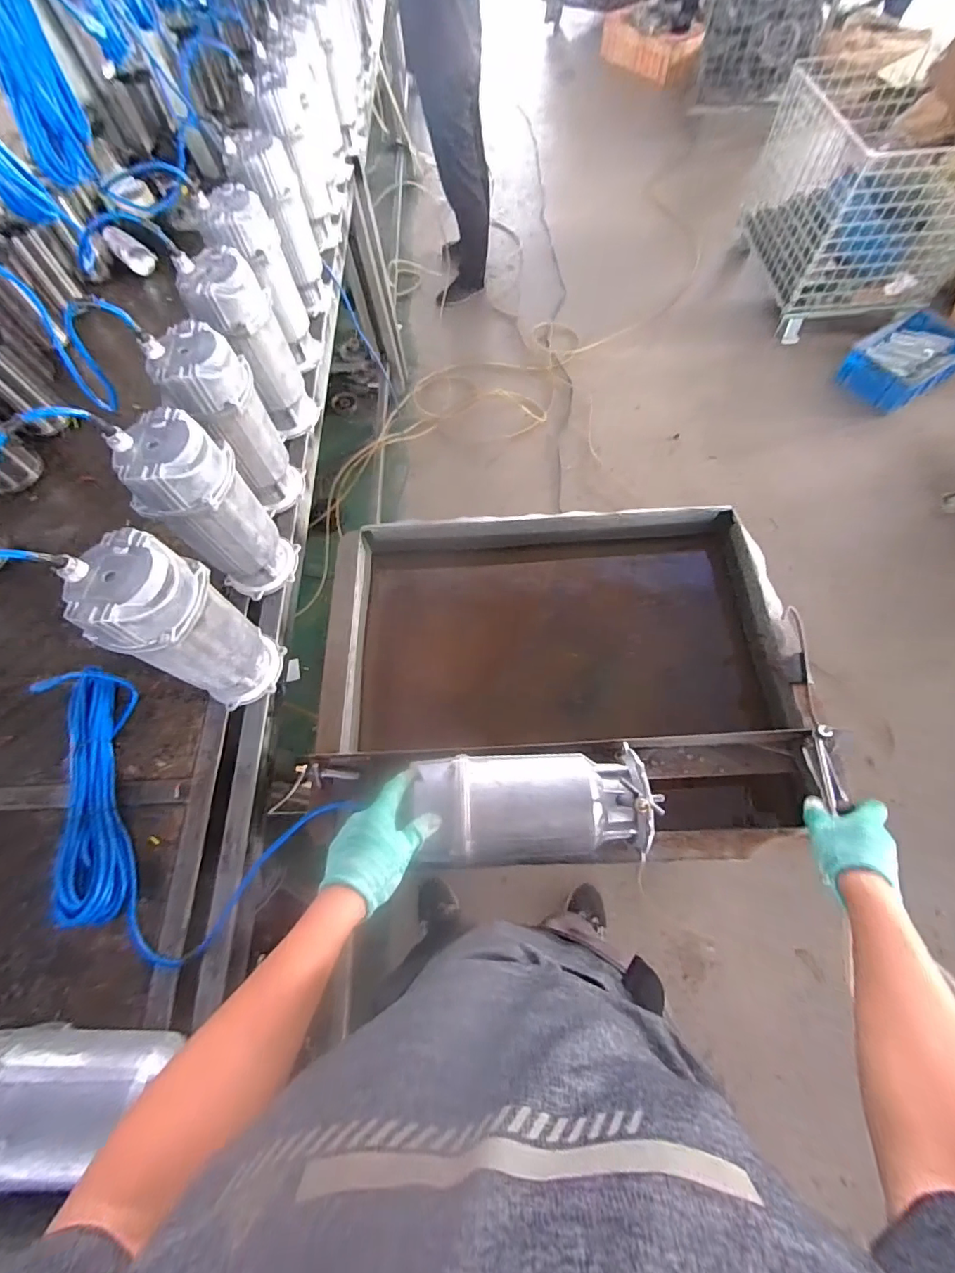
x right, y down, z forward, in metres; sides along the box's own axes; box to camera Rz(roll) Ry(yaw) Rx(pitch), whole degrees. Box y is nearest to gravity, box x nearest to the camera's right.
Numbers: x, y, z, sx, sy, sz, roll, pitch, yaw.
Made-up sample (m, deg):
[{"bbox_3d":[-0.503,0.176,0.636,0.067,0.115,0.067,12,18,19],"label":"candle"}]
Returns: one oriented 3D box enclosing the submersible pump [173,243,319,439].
[{"bbox_3d":[-0.412,-0.521,0.897,0.132,0.292,0.119,-30,67,-10],"label":"submersible pump"}]

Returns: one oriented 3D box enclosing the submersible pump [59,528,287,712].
[{"bbox_3d":[-0.389,-0.002,0.661,0.115,0.295,0.136,30,70,16],"label":"submersible pump"}]

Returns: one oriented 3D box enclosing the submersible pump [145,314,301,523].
[{"bbox_3d":[-0.406,-0.343,0.817,0.112,0.298,0.121,35,72,17],"label":"submersible pump"}]

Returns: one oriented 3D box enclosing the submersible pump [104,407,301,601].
[{"bbox_3d":[-0.398,-0.181,0.741,0.118,0.291,0.140,40,73,19],"label":"submersible pump"}]

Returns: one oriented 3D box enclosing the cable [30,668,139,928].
[{"bbox_3d":[-0.562,0.216,0.704,0.117,0.049,0.373,-19,66,-6],"label":"cable"}]

